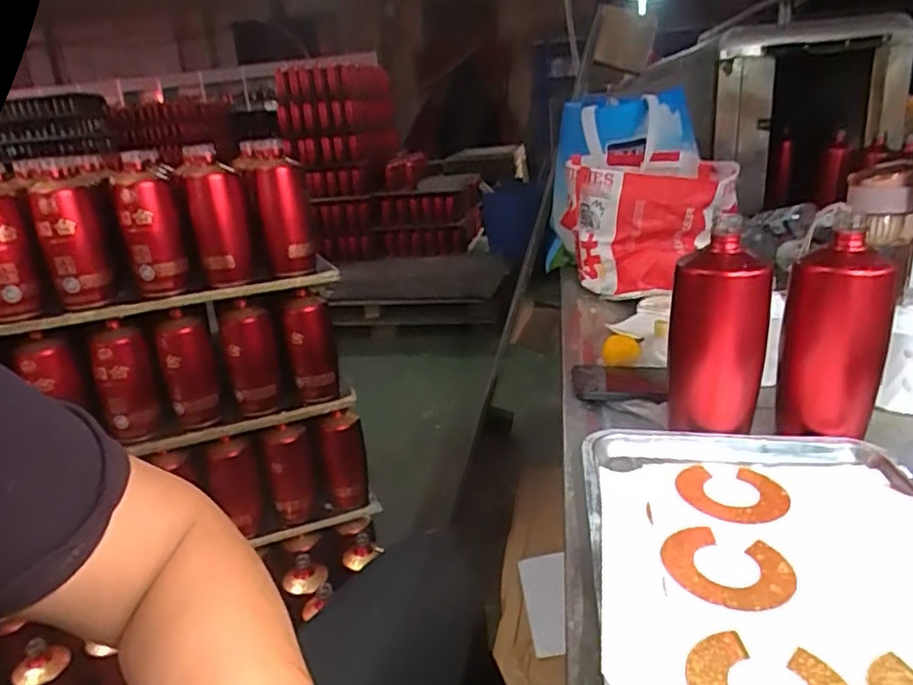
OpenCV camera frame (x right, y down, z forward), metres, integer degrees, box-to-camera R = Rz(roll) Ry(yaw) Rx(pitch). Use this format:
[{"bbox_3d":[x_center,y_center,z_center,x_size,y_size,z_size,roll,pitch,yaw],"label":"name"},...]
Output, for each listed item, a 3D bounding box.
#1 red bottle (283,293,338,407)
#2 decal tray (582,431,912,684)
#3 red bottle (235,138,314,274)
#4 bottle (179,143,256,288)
[{"bbox_3d":[-0.246,0.007,1.101,0.071,0.175,0.063,-10,19,-10],"label":"red bottle"},{"bbox_3d":[0.217,0.143,0.418,0.248,0.024,0.338,-2,19,9],"label":"decal tray"},{"bbox_3d":[-0.283,-0.216,1.032,0.091,0.201,0.079,-10,19,-10],"label":"red bottle"},{"bbox_3d":[-0.371,-0.200,1.014,0.089,0.201,0.070,-14,20,-19],"label":"bottle"}]

